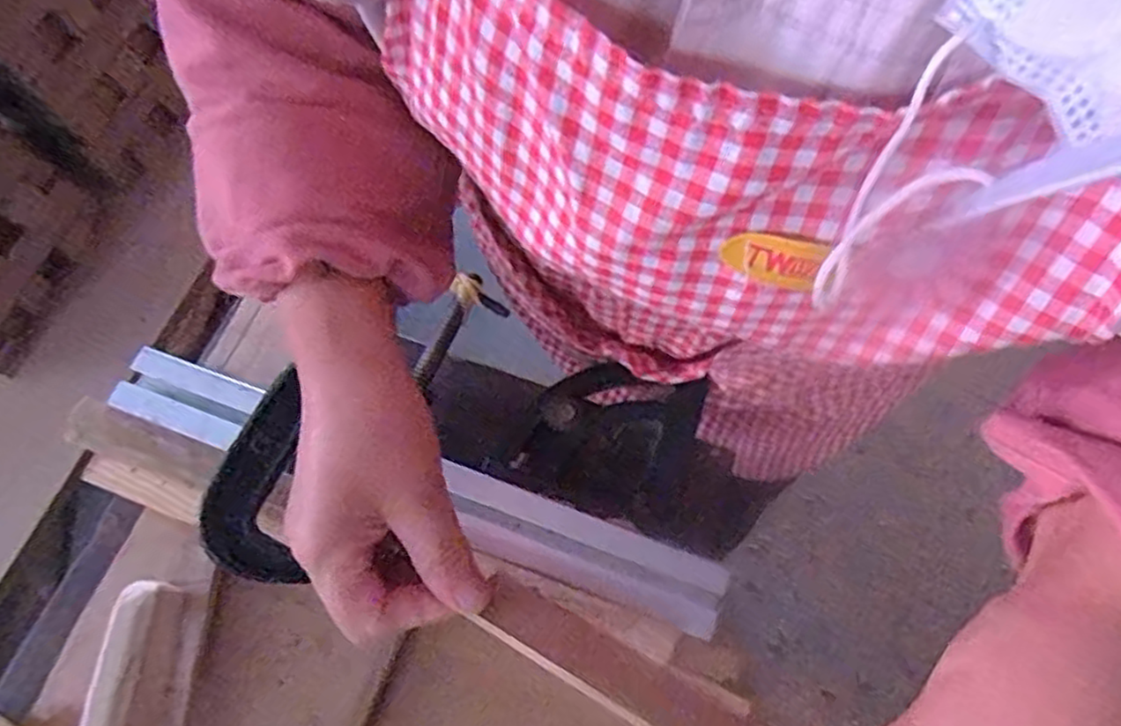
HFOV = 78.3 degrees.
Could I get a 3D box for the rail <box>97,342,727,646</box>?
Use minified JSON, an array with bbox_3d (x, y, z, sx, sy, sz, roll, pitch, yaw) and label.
[{"bbox_3d":[-0.087,0.069,0.395,0.363,0.017,0.041,19,69,8],"label":"rail"}]

